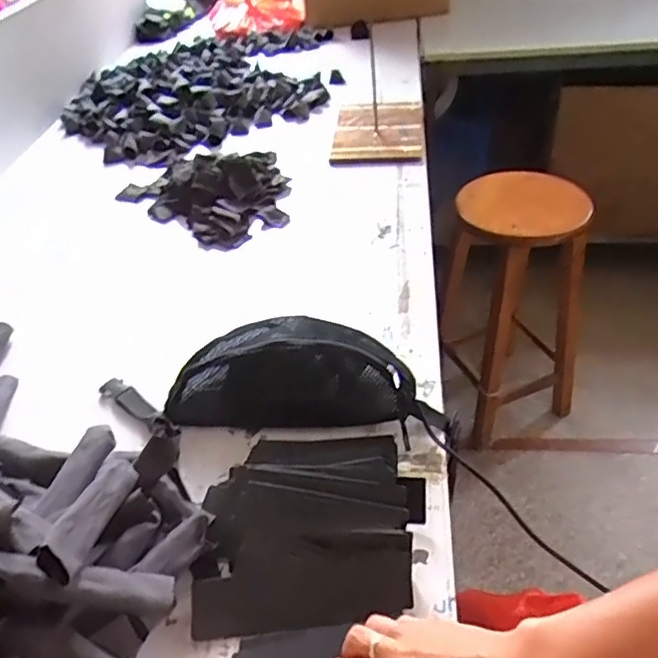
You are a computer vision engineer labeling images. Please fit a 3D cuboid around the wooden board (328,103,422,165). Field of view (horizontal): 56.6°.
[{"bbox_3d":[0.099,-0.410,1.242,0.176,0.030,0.261,0,41,7],"label":"wooden board"}]

